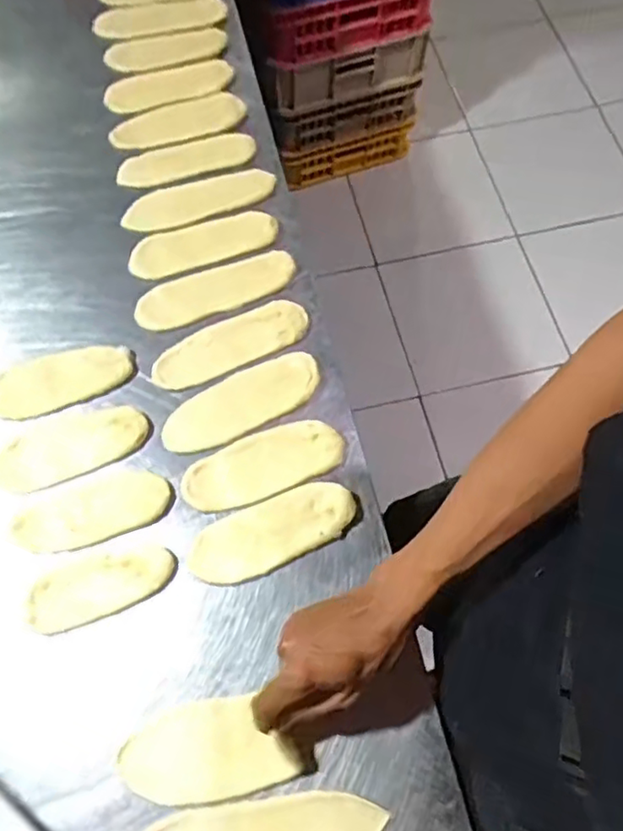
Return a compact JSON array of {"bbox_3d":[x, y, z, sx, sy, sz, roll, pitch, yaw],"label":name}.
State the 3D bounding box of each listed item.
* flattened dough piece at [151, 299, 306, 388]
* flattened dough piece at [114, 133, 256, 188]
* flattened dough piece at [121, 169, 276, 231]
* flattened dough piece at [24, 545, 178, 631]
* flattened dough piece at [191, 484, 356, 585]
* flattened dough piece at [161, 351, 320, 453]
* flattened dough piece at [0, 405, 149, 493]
[{"bbox_3d":[-0.089,-0.078,0.676,0.168,0.016,0.050,-23,69,-7],"label":"flattened dough piece"},{"bbox_3d":[-0.154,-0.315,0.780,0.170,0.025,0.037,-12,68,-4],"label":"flattened dough piece"},{"bbox_3d":[-0.132,-0.257,0.748,0.179,0.027,0.041,-17,69,-5],"label":"flattened dough piece"},{"bbox_3d":[-0.197,0.161,0.591,0.139,0.016,0.050,-16,68,-5],"label":"flattened dough piece"},{"bbox_3d":[-0.037,0.111,0.604,0.162,0.006,0.060,-22,69,-7],"label":"flattened dough piece"},{"bbox_3d":[-0.072,-0.015,0.645,0.167,0.015,0.052,-24,69,-8],"label":"flattened dough piece"},{"bbox_3d":[-0.246,0.029,0.642,0.158,0.016,0.064,-16,68,-5],"label":"flattened dough piece"}]

